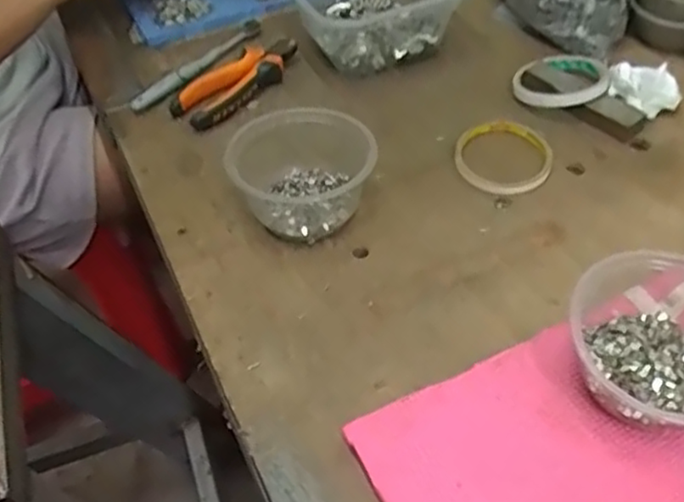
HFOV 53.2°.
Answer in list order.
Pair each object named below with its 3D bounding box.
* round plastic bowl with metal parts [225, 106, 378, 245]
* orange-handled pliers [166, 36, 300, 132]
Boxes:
[{"bbox_3d":[-0.033,-0.067,0.560,0.115,0.064,0.117,-17,50,-9],"label":"round plastic bowl with metal parts"},{"bbox_3d":[-0.102,-0.176,0.682,0.148,0.024,0.061,-36,55,-23],"label":"orange-handled pliers"}]

